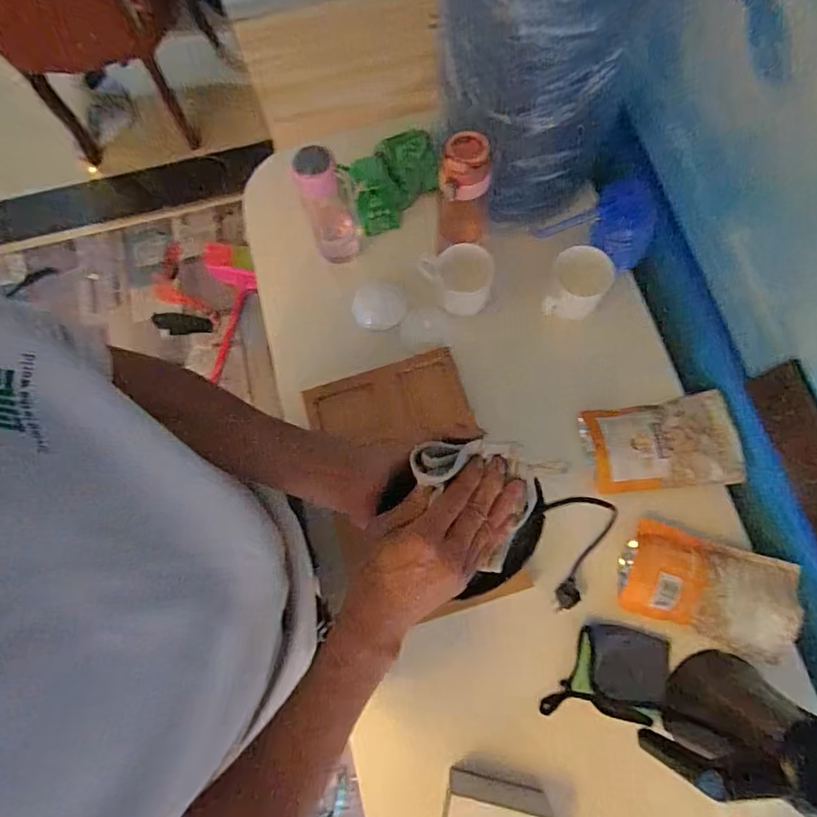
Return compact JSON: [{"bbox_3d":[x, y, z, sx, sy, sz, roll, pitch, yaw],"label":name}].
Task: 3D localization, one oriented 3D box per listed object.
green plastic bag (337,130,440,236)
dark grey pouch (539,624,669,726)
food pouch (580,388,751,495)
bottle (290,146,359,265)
[{"bbox_3d":[-0.029,-0.395,0.864,0.188,0.060,0.143,-43,78,-9],"label":"green plastic bag"},{"bbox_3d":[0.261,0.347,0.652,0.150,0.023,0.112,8,75,4],"label":"dark grey pouch"},{"bbox_3d":[0.363,0.050,0.714,0.210,0.026,0.127,-5,74,0],"label":"food pouch"},{"bbox_3d":[-0.118,-0.300,0.738,0.067,0.180,0.067,-12,75,-2],"label":"bottle"}]

